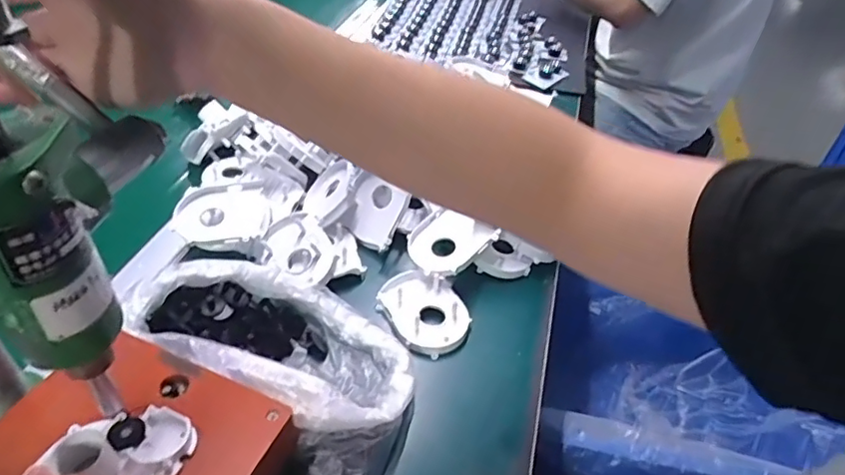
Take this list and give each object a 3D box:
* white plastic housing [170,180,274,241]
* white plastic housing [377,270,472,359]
[{"bbox_3d":[-0.191,-0.020,0.536,0.086,0.030,0.072,2,57,-10],"label":"white plastic housing"},{"bbox_3d":[0.002,0.062,0.494,0.063,0.015,0.086,-20,47,-26],"label":"white plastic housing"}]

